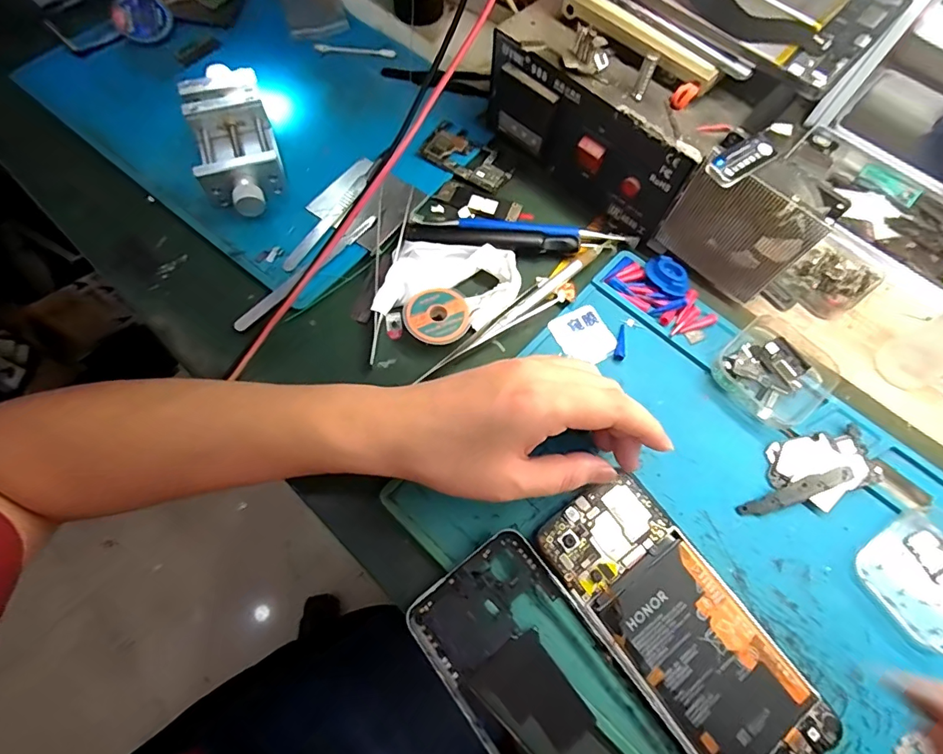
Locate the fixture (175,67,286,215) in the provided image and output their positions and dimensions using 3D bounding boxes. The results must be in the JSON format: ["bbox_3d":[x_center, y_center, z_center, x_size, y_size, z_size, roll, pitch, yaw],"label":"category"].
[{"bbox_3d":[-0.181,-0.182,0.363,0.058,0.033,0.135,-18,69,-8],"label":"fixture"}]

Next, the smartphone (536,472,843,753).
[{"bbox_3d":[0.111,0.132,0.251,0.071,0.007,0.162,-35,71,-14],"label":"smartphone"}]

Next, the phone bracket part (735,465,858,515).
[{"bbox_3d":[0.193,0.069,0.282,0.071,0.008,0.011,-20,69,-9],"label":"phone bracket part"}]

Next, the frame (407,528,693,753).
[{"bbox_3d":[0.044,0.167,0.238,0.078,0.013,0.168,-35,72,-14],"label":"frame"}]

